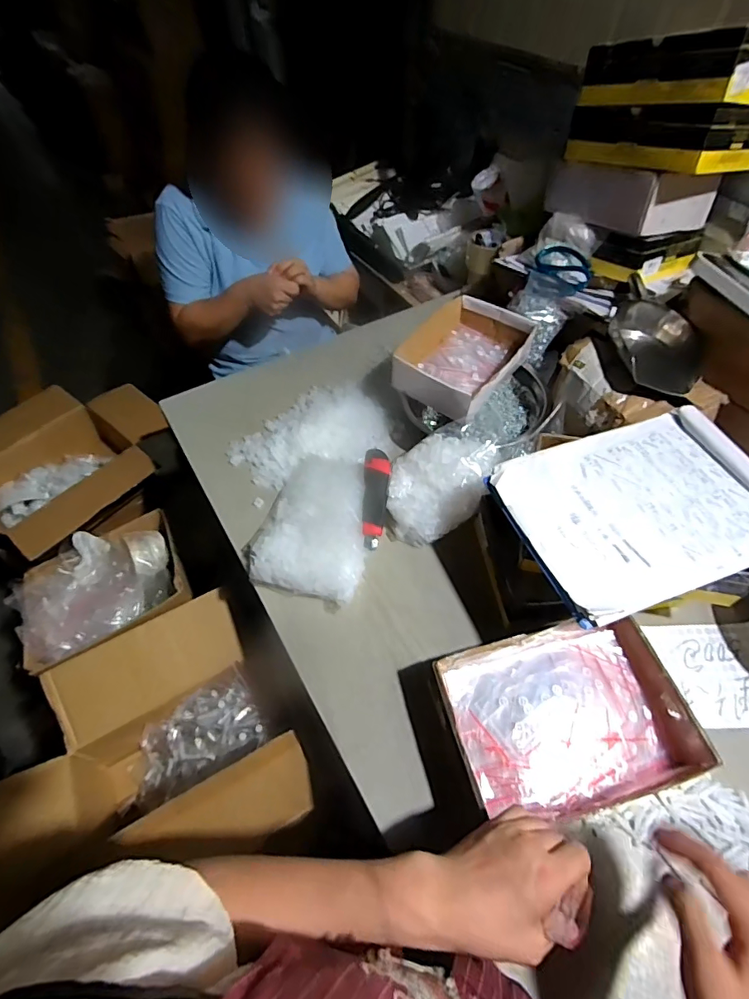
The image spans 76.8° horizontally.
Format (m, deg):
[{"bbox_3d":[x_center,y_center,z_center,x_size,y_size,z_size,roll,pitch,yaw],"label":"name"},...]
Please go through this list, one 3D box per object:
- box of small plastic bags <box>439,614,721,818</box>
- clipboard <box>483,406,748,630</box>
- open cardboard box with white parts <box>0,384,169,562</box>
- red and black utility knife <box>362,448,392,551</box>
[{"bbox_3d":[0.209,0.245,0.534,0.254,0.069,0.179,-13,54,-8],"label":"box of small plastic bags"},{"bbox_3d":[0.311,0.002,0.551,0.300,0.019,0.218,-18,55,-12],"label":"clipboard"},{"bbox_3d":[-0.733,-0.054,1.111,0.492,0.190,0.433,-37,61,-23],"label":"open cardboard box with white parts"},{"bbox_3d":[0.002,-0.005,0.690,0.037,0.021,0.156,3,68,3],"label":"red and black utility knife"}]

